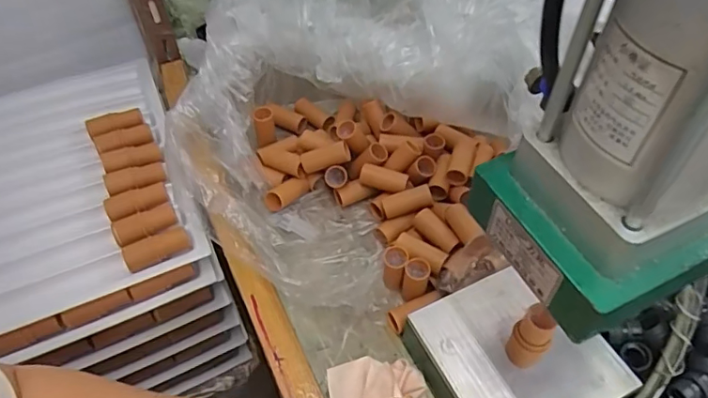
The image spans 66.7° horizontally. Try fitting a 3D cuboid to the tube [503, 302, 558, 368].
[{"bbox_3d":[0.122,0.095,0.368,0.022,0.057,0.023,-2,52,3],"label":"tube"}]

